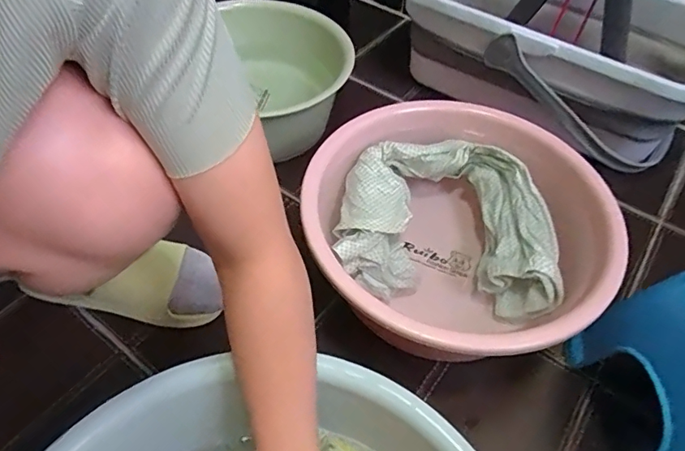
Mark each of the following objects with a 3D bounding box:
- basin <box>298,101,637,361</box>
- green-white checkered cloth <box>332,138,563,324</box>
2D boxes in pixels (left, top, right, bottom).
[{"bbox_3d":[0.127,0.010,0.563,0.311,0.127,0.320,1,50,-2],"label":"basin"},{"bbox_3d":[0.121,-0.012,0.567,0.243,0.062,0.219,9,50,4],"label":"green-white checkered cloth"}]

